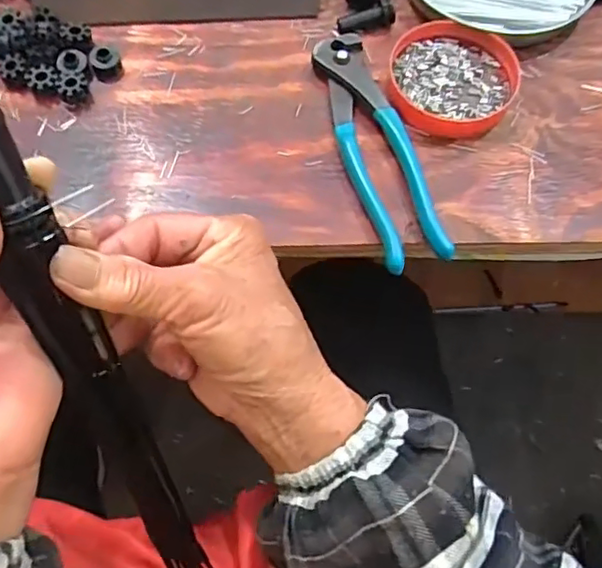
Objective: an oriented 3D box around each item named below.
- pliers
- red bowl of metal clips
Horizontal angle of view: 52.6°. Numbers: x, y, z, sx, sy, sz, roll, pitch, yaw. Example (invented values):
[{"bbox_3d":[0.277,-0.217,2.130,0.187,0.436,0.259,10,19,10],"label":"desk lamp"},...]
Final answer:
[{"bbox_3d":[0.044,-0.083,0.365,0.038,0.014,0.163,-14,68,-6],"label":"pliers"},{"bbox_3d":[0.095,-0.129,0.382,0.076,0.015,0.075,11,68,4],"label":"red bowl of metal clips"}]

